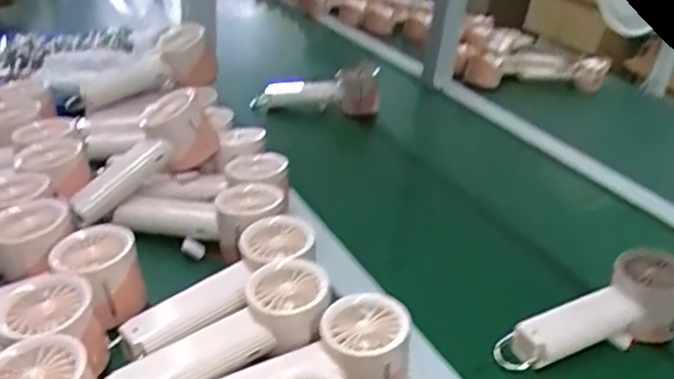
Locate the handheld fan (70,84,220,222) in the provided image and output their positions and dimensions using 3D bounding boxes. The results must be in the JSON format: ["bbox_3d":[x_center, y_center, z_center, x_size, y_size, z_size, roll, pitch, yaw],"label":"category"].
[{"bbox_3d":[-0.195,-0.031,0.622,0.069,0.060,0.170,28,59,32],"label":"handheld fan"}]

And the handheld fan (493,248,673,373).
[{"bbox_3d":[0.225,0.115,0.551,0.185,0.056,0.057,-19,37,-16],"label":"handheld fan"}]

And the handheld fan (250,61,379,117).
[{"bbox_3d":[-0.034,-0.138,0.948,0.192,0.076,0.058,-7,30,1],"label":"handheld fan"}]

